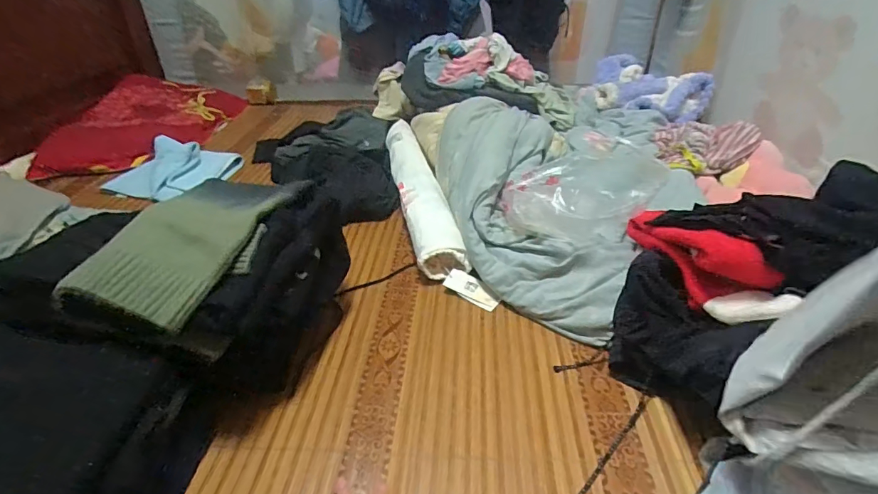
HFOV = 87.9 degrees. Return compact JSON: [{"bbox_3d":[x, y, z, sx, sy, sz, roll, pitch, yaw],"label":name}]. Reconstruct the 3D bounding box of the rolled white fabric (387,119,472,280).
[{"bbox_3d":[-0.061,-0.160,1.157,0.101,0.105,0.688,-8,35,-10],"label":"rolled white fabric"}]

